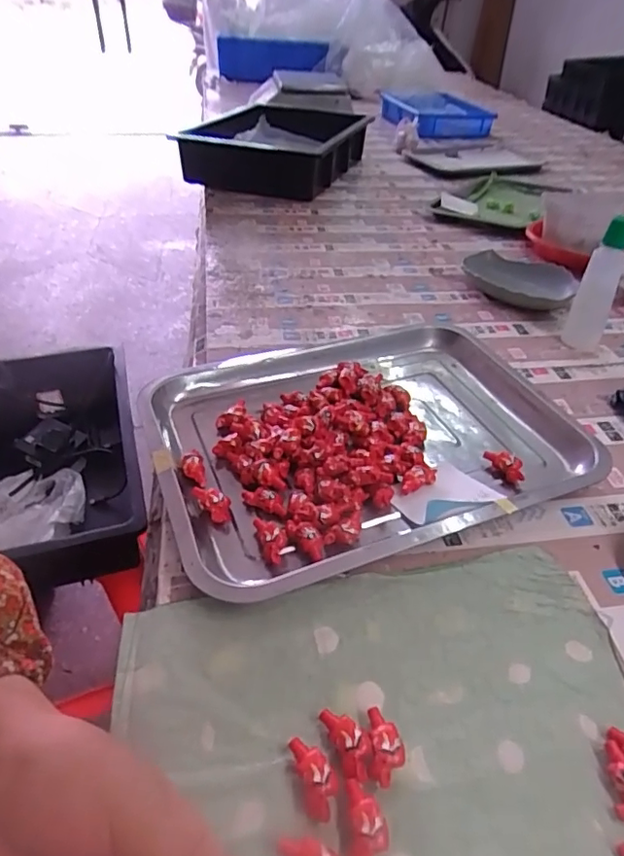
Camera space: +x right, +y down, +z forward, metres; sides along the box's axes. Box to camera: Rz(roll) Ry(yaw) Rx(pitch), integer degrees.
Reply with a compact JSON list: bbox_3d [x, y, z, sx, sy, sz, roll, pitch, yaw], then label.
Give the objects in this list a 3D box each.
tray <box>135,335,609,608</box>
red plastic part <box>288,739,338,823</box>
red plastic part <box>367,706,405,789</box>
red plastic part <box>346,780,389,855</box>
[{"bbox_3d":[0.045,0.003,0.484,0.349,0.028,0.256,-15,42,-18],"label":"tray"},{"bbox_3d":[0.002,0.176,0.279,0.018,0.013,0.037,-13,41,-17],"label":"red plastic part"},{"bbox_3d":[0.039,0.169,0.291,0.018,0.014,0.036,4,40,3],"label":"red plastic part"},{"bbox_3d":[0.026,0.191,0.264,0.017,0.013,0.037,-2,40,-3],"label":"red plastic part"}]

